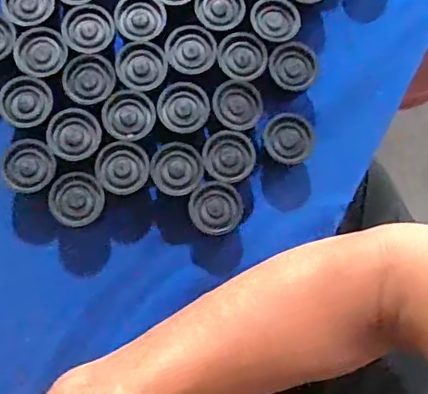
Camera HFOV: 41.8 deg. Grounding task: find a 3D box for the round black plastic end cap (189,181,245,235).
[{"bbox_3d":[0.002,0.010,0.382,0.034,0.028,0.035,1,80,-5],"label":"round black plastic end cap"}]

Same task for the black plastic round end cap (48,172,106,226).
[{"bbox_3d":[-0.090,0.004,0.379,0.034,0.032,0.034,1,80,-5],"label":"black plastic round end cap"}]

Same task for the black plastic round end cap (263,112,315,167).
[{"bbox_3d":[0.052,-0.038,0.402,0.034,0.031,0.034,1,80,-5],"label":"black plastic round end cap"}]

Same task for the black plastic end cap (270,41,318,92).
[{"bbox_3d":[0.057,-0.090,0.412,0.034,0.034,0.034,1,80,-5],"label":"black plastic end cap"}]

